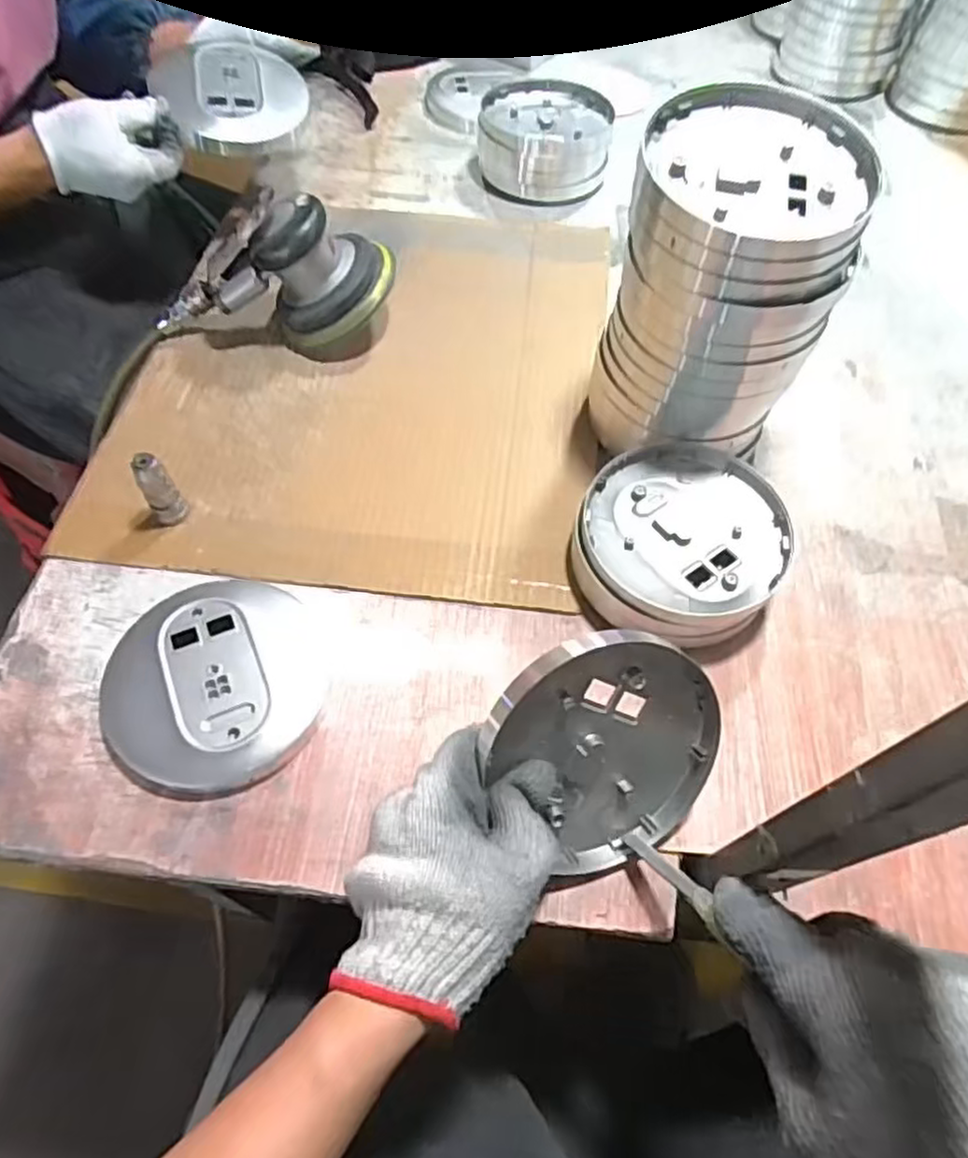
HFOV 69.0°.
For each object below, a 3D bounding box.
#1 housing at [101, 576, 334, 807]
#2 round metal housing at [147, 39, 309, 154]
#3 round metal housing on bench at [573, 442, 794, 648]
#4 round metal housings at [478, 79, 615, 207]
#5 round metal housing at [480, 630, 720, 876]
[{"bbox_3d":[-0.166,0.062,0.436,0.130,0.022,0.136,1,59,-2],"label":"housing"},{"bbox_3d":[-0.224,-0.432,0.627,0.125,0.030,0.112,-10,74,-15],"label":"round metal housing"},{"bbox_3d":[0.137,-0.026,0.488,0.135,0.045,0.136,1,59,-2],"label":"round metal housing on bench"},{"bbox_3d":[0.062,-0.463,0.743,0.131,0.057,0.126,2,59,-1],"label":"round metal housings"},{"bbox_3d":[0.067,0.092,0.381,0.119,0.129,0.023,-21,20,-13],"label":"round metal housing"}]

